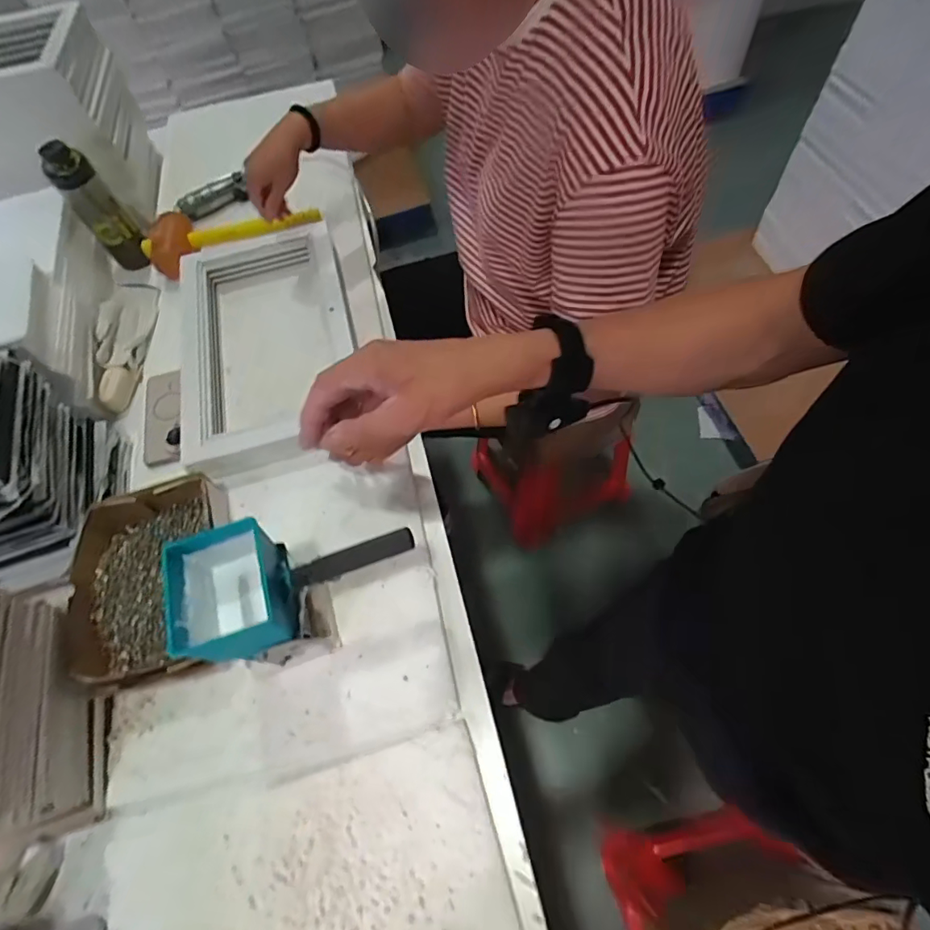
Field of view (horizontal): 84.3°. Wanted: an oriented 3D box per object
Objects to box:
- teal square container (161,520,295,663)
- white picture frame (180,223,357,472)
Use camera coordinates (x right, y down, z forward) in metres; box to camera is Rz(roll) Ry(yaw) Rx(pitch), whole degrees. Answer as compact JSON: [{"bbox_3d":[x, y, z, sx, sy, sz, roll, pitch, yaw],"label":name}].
[{"bbox_3d":[-0.227,0.122,0.508,0.096,0.076,0.116,-17,63,-2],"label":"teal square container"},{"bbox_3d":[-0.315,-0.205,0.805,0.268,0.048,0.435,-17,63,-2],"label":"white picture frame"}]

